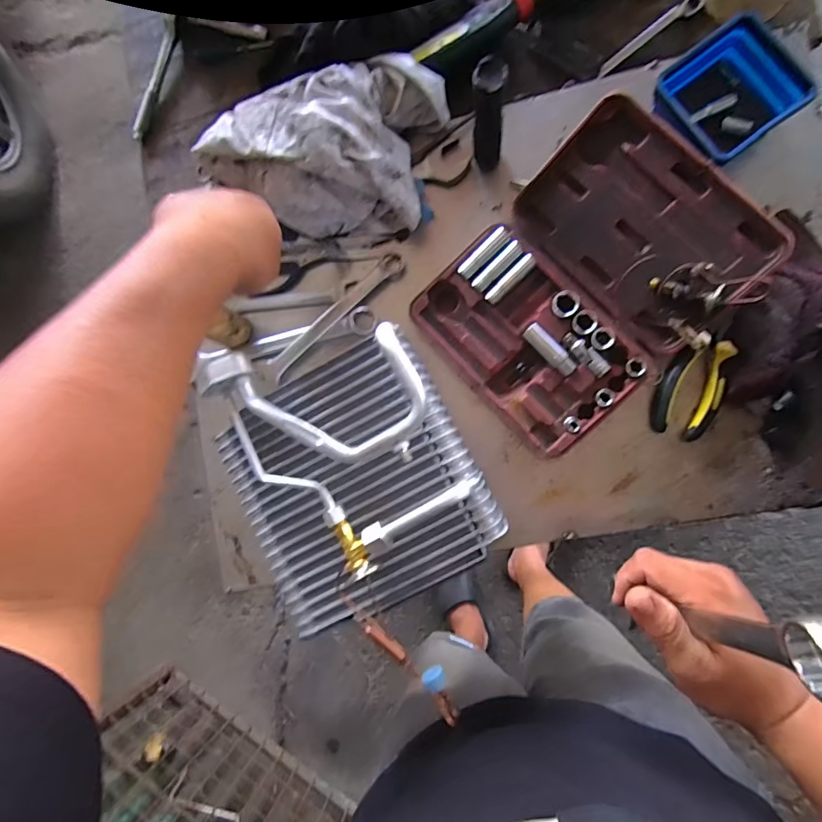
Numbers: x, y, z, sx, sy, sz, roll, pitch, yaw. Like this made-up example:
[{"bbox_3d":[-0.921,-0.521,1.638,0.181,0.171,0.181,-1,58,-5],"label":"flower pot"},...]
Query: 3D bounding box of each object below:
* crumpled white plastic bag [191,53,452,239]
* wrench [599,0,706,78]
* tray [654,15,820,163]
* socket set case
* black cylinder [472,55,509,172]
[{"bbox_3d":[-0.095,-0.292,0.519,0.258,0.114,0.174,1,87,8],"label":"crumpled white plastic bag"},{"bbox_3d":[0.281,-0.441,0.550,0.124,0.006,0.020,-30,83,18],"label":"wrench"},{"bbox_3d":[0.321,-0.322,0.484,0.118,0.051,0.117,-36,83,4],"label":"tray"},{"bbox_3d":[0.182,-0.129,0.493,0.306,0.067,0.244,-44,82,3],"label":"socket set case"},{"bbox_3d":[0.080,-0.297,0.484,0.030,0.138,0.029,2,87,8],"label":"black cylinder"}]

